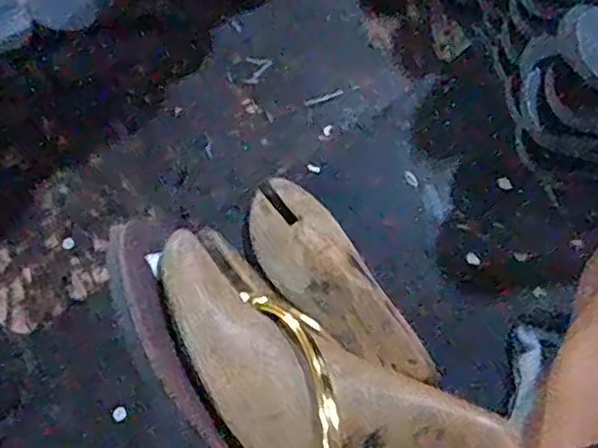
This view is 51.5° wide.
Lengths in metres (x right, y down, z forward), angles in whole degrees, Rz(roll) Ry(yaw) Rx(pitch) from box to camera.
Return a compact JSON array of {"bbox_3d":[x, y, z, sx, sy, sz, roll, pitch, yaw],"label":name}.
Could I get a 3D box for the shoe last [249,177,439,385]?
[{"bbox_3d":[0.029,0.047,0.552,0.080,0.062,0.236,-35,57,-12],"label":"shoe last"}]

